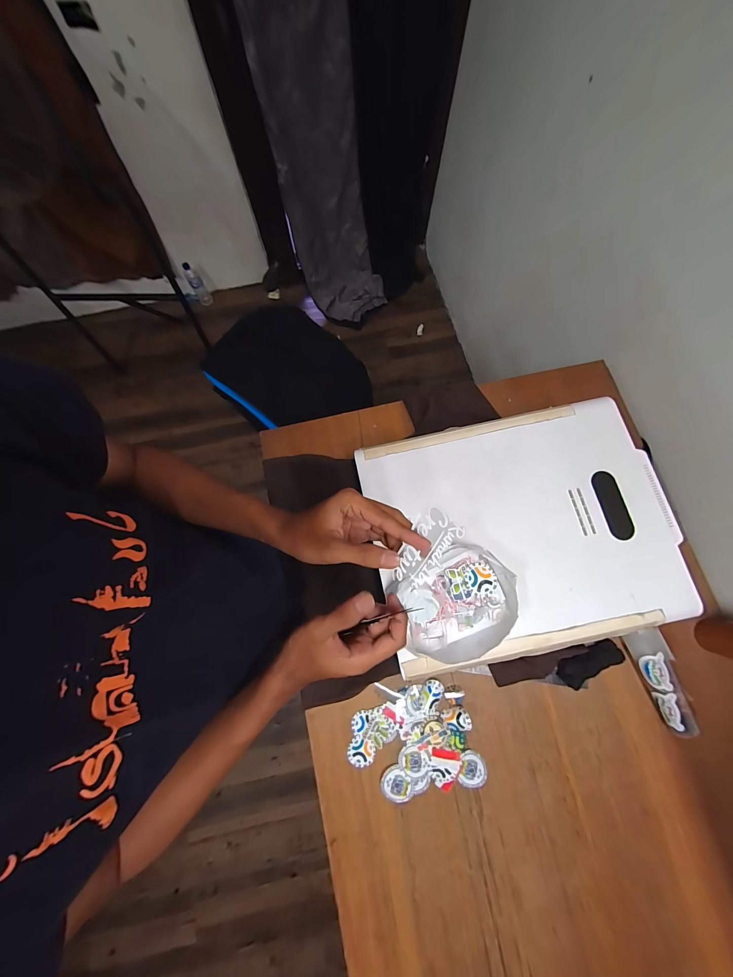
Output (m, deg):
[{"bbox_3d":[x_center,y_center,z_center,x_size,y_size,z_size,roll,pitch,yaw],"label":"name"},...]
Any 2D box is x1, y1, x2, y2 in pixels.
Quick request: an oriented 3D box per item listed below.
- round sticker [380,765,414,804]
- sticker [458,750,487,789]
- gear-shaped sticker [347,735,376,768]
[{"bbox_3d":[0.057,0.562,0.605,0.058,0.004,0.053,0,69,0],"label":"round sticker"},{"bbox_3d":[0.204,0.540,0.613,0.051,0.010,0.059,12,74,5],"label":"sticker"},{"bbox_3d":[-0.011,0.513,0.622,0.052,0.005,0.051,21,77,7],"label":"gear-shaped sticker"}]

